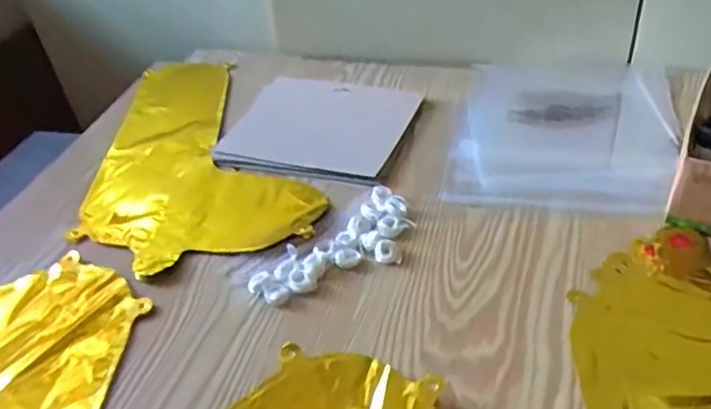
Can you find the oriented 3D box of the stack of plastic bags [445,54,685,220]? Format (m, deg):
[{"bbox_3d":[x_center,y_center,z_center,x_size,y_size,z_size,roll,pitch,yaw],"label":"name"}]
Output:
[{"bbox_3d":[0.233,-0.096,0.671,0.226,0.015,0.327,5,39,15],"label":"stack of plastic bags"}]

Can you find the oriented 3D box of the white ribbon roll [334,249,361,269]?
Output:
[{"bbox_3d":[-0.007,0.046,0.511,0.022,0.005,0.021,-4,38,3],"label":"white ribbon roll"}]

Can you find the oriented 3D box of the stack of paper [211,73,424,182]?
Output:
[{"bbox_3d":[-0.040,-0.095,0.692,0.198,0.015,0.191,10,41,20],"label":"stack of paper"}]

